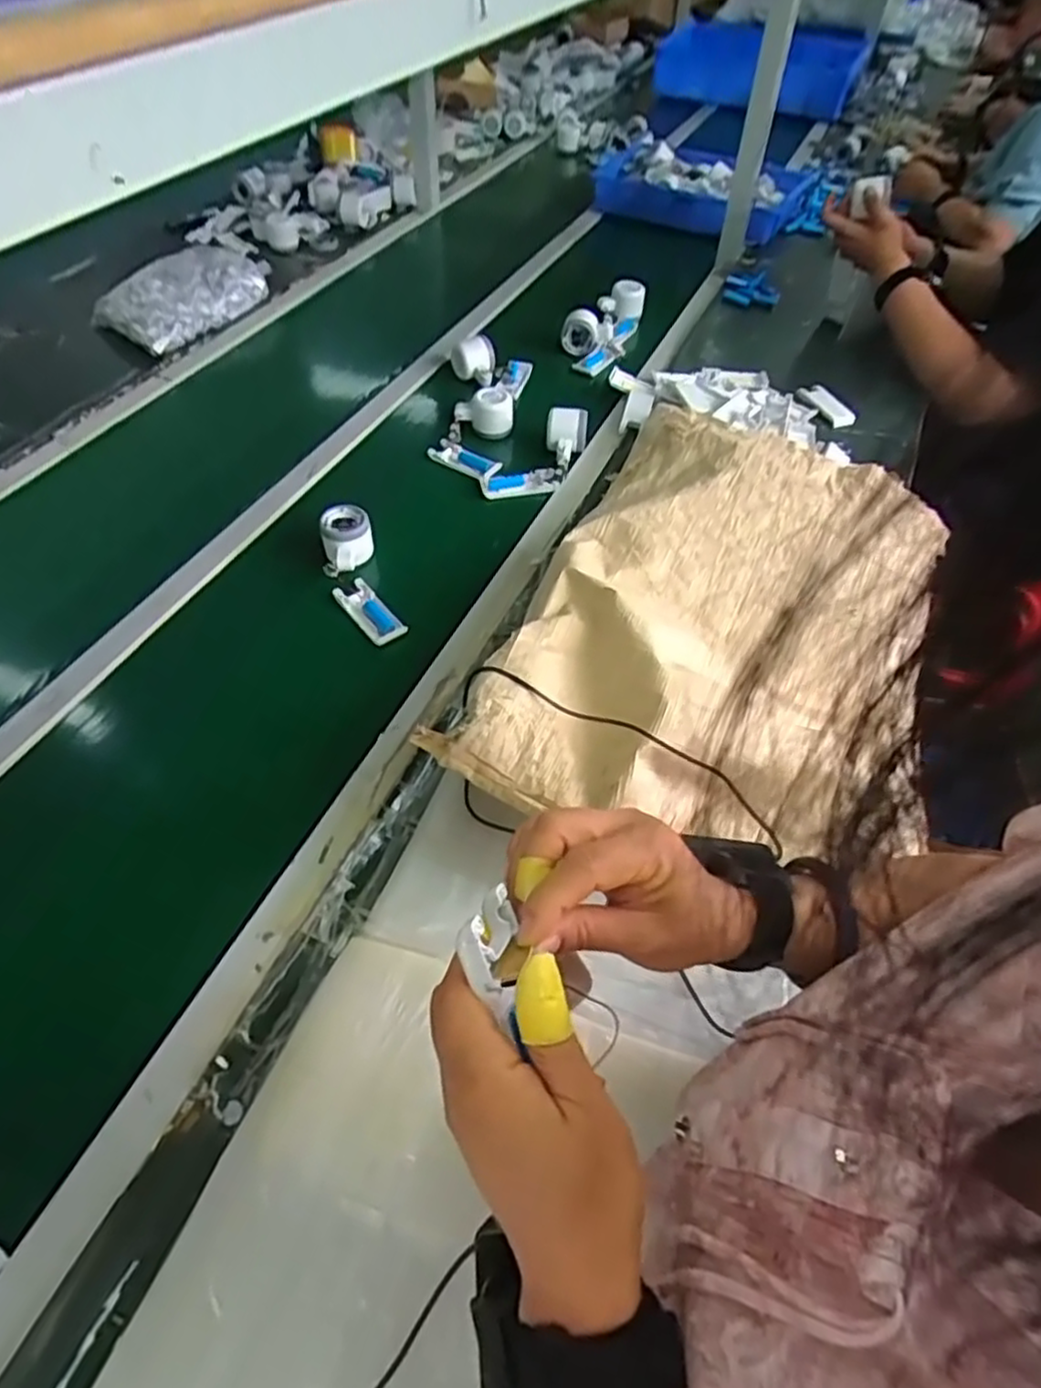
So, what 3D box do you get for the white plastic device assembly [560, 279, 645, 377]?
[{"bbox_3d":[0.135,-0.622,1.215,0.105,0.071,0.212,15,52,14],"label":"white plastic device assembly"}]

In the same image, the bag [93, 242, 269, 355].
[{"bbox_3d":[-0.562,-0.665,1.204,0.261,0.085,0.141,-37,58,-25],"label":"bag"}]

